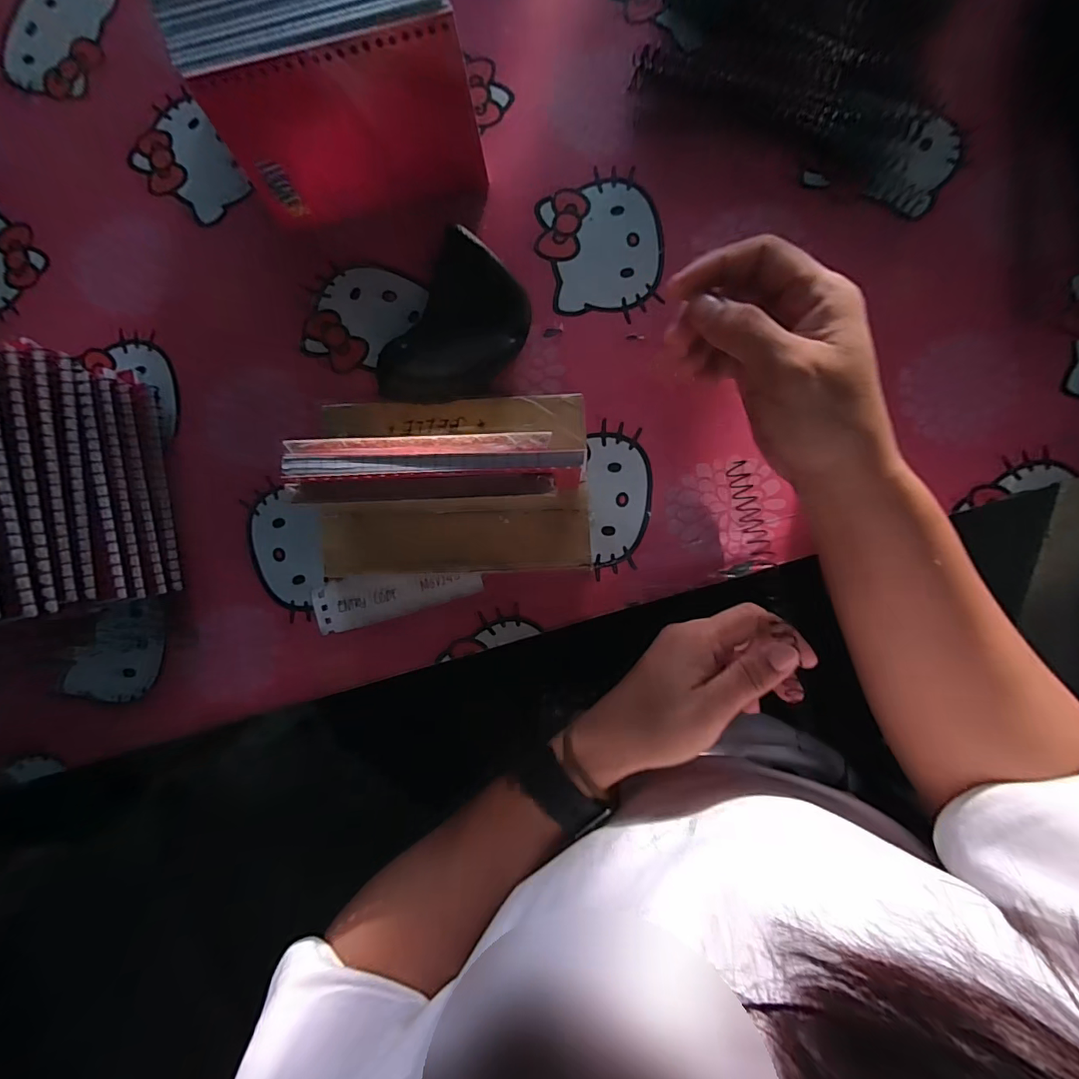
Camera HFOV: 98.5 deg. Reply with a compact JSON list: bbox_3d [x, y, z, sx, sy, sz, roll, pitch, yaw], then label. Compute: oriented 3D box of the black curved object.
[{"bbox_3d":[-0.046,-0.118,0.275,0.062,0.027,0.096,32,91,3],"label":"black curved object"}]

